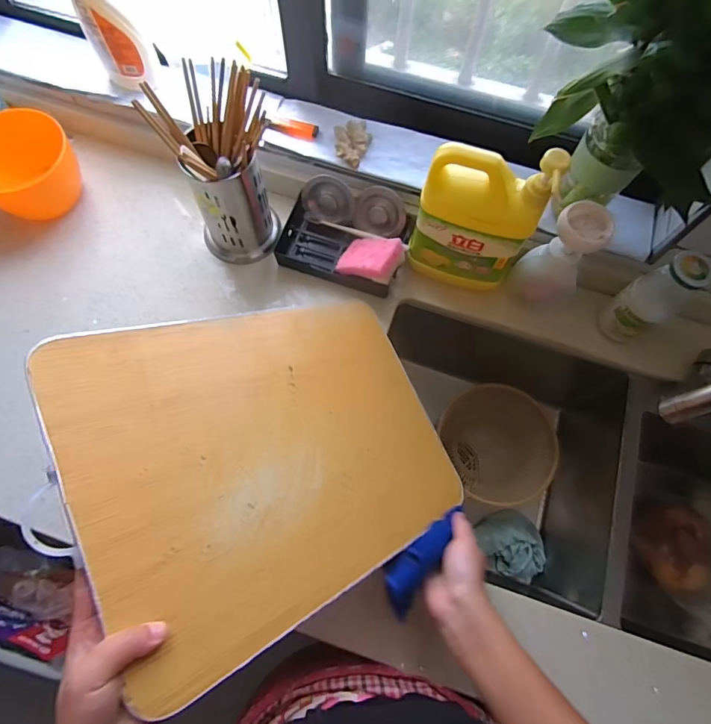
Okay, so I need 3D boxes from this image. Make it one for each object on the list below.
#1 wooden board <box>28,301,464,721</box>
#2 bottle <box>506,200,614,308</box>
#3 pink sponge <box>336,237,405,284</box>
[{"bbox_3d":[-0.065,0.080,0.447,0.378,0.011,0.295,-15,74,-40],"label":"wooden board"},{"bbox_3d":[0.277,-0.138,0.600,0.086,0.157,0.065,4,71,0],"label":"bottle"},{"bbox_3d":[0.021,-0.150,0.641,0.094,0.029,0.067,10,65,41],"label":"pink sponge"}]

